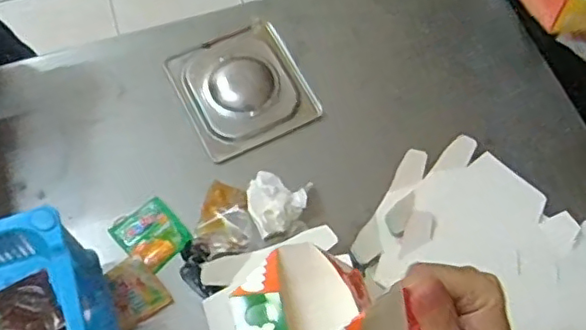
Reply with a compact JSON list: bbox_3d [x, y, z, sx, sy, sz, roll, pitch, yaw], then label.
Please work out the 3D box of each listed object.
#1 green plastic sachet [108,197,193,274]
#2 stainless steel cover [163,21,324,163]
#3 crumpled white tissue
[{"bbox_3d":[-0.172,0.084,0.728,0.071,0.014,0.078,-40,72,-19],"label":"green plastic sachet"},{"bbox_3d":[-0.069,-0.106,0.818,0.163,0.026,0.170,-25,68,-13],"label":"stainless steel cover"},{"bbox_3d":[-0.020,0.045,0.726,0.074,0.037,0.078,8,64,2],"label":"crumpled white tissue"}]

